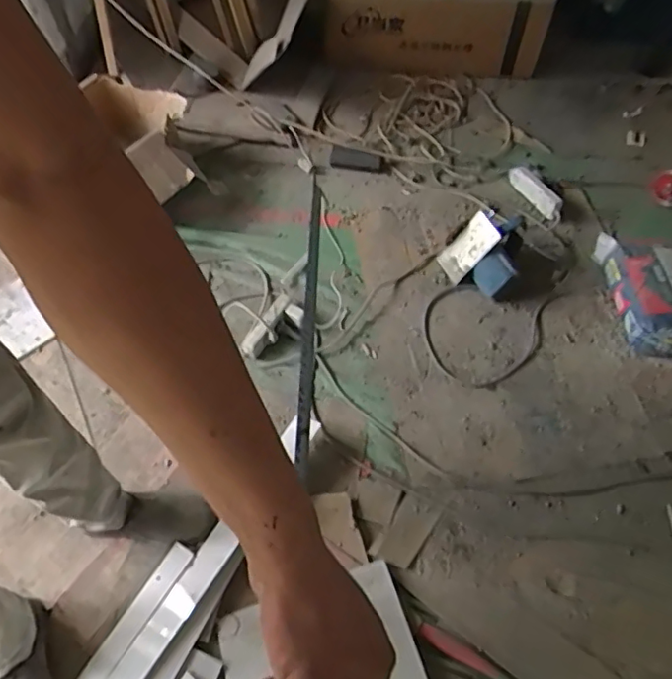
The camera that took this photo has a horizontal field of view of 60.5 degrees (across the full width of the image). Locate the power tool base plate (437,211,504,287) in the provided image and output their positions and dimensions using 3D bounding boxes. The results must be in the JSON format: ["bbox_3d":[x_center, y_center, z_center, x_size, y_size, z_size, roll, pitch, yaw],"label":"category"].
[{"bbox_3d":[0.329,-0.230,1.440,0.021,0.166,0.102,-6,54,-44],"label":"power tool base plate"}]

